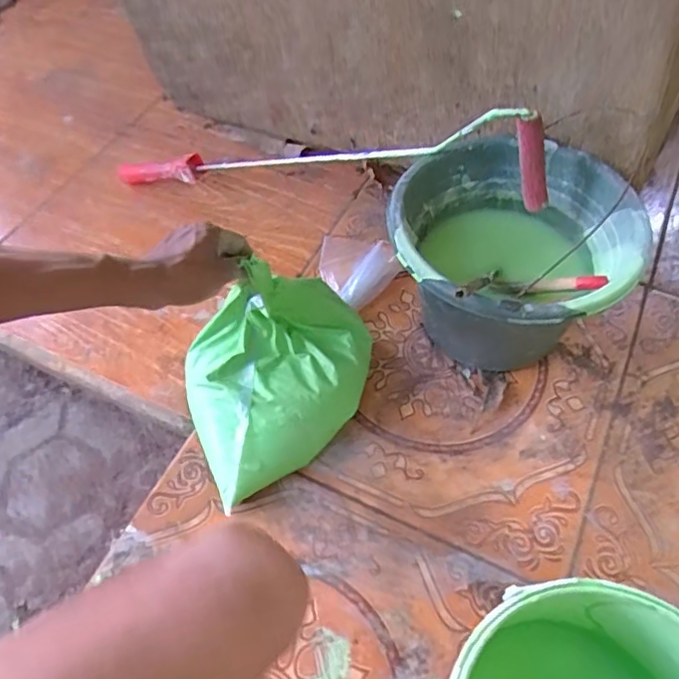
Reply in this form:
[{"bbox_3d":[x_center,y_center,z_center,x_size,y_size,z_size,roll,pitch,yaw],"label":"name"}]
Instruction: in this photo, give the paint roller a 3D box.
[{"bbox_3d":[-0.055,-0.216,0.733,0.583,0.109,0.043,7,54,29],"label":"paint roller"}]

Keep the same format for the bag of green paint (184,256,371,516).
[{"bbox_3d":[-0.057,0.027,0.594,0.206,0.162,0.157,-22,58,-13],"label":"bag of green paint"}]

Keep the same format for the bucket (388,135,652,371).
[{"bbox_3d":[0.174,-0.074,0.644,0.235,0.170,0.242,-1,55,1],"label":"bucket"}]

